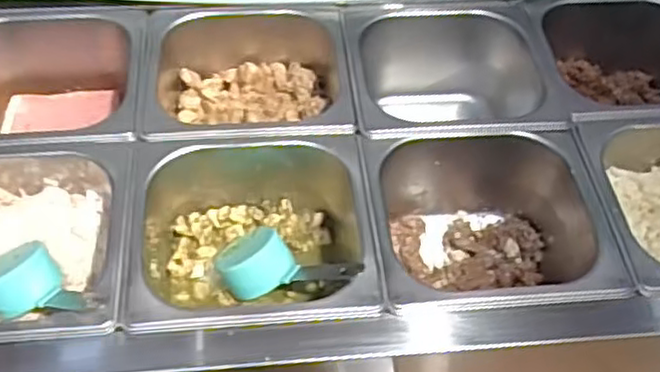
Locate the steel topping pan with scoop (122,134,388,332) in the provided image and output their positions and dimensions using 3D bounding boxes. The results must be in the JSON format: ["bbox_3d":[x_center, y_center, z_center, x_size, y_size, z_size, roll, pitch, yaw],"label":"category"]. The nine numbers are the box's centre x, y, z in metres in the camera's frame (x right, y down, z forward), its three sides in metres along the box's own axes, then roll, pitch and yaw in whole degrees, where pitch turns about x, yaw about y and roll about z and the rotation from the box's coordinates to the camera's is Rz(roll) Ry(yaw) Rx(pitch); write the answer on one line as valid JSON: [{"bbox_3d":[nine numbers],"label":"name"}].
[{"bbox_3d":[-0.058,0.046,0.527,0.173,0.089,0.162,-4,45,-6],"label":"steel topping pan with scoop"}]

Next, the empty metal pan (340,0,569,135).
[{"bbox_3d":[0.104,-0.081,0.642,0.184,0.108,0.171,0,45,-3],"label":"empty metal pan"}]

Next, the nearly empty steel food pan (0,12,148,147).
[{"bbox_3d":[-0.250,-0.074,0.606,0.178,0.090,0.171,-3,45,-5],"label":"nearly empty steel food pan"}]

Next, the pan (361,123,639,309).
[{"bbox_3d":[0.116,0.034,0.556,0.172,0.107,0.174,-4,45,-6],"label":"pan"}]

